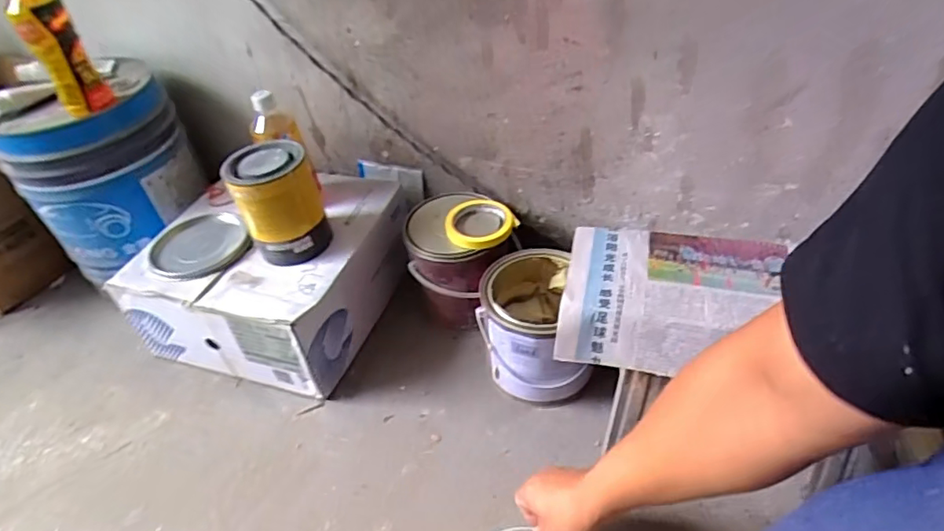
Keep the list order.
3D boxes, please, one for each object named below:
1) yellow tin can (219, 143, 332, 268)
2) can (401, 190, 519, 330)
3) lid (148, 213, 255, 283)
[{"bbox_3d":[-0.266,-0.088,0.784,0.112,0.141,0.107,-21,41,-18],"label":"yellow tin can"},{"bbox_3d":[-0.016,-0.011,0.870,0.166,0.161,0.156,17,47,26],"label":"can"},{"bbox_3d":[-0.410,-0.036,0.837,0.136,0.022,0.143,-23,42,-20],"label":"lid"}]

